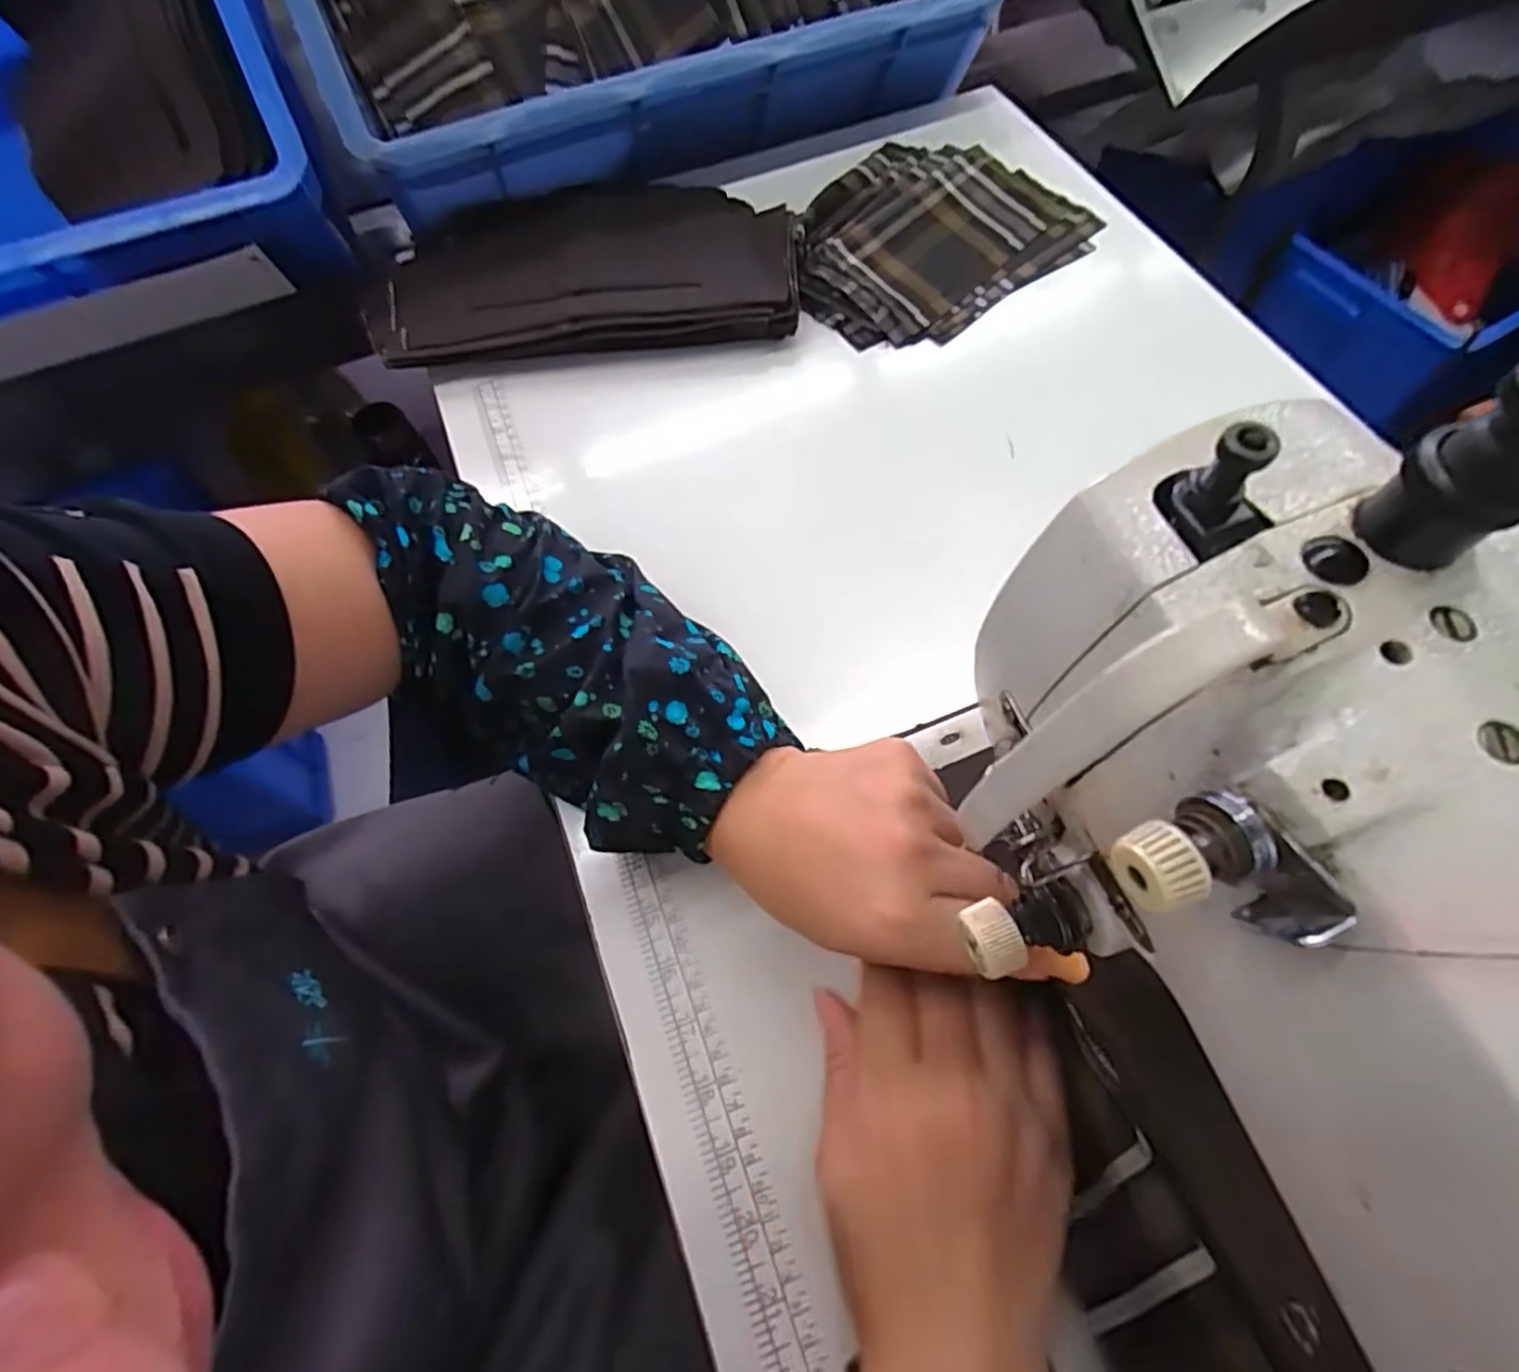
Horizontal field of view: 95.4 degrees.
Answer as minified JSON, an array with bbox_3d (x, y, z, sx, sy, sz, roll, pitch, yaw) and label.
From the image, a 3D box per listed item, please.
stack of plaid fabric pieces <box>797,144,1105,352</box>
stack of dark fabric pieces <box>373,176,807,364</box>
[{"bbox_3d":[0.127,-0.343,0.518,0.226,0.029,0.164,-35,70,-12],"label":"stack of plaid fabric pieces"},{"bbox_3d":[-0.131,-0.308,0.503,0.300,0.025,0.177,-8,66,-1],"label":"stack of dark fabric pieces"}]

